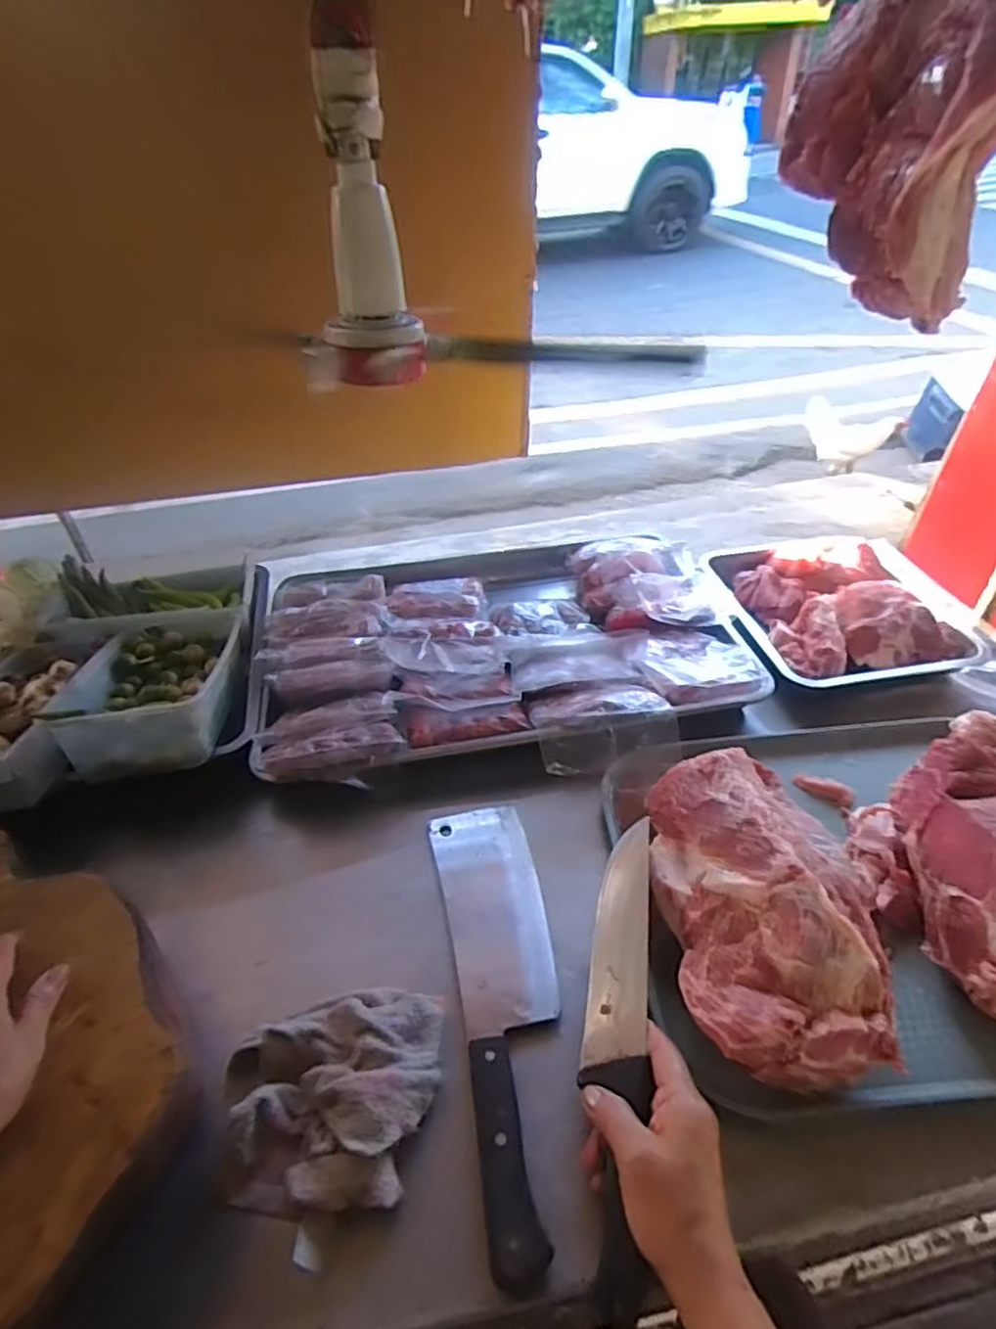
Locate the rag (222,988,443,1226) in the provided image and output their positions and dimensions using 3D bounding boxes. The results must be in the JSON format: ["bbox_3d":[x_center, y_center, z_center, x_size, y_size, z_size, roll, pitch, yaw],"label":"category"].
[{"bbox_3d":[-0.120,0.305,0.472,0.156,0.038,0.135,-4,40,-3],"label":"rag"}]

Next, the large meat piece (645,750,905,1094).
[{"bbox_3d":[0.204,0.181,0.529,0.141,0.072,0.252,-3,40,-1],"label":"large meat piece"}]

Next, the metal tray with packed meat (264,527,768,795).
[{"bbox_3d":[-0.002,-0.028,0.817,0.558,0.111,0.421,-8,41,-7],"label":"metal tray with packed meat"}]

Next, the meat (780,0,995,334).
[{"bbox_3d":[0.328,-0.413,0.530,0.094,0.205,0.218,-7,41,-6],"label":"meat"}]

